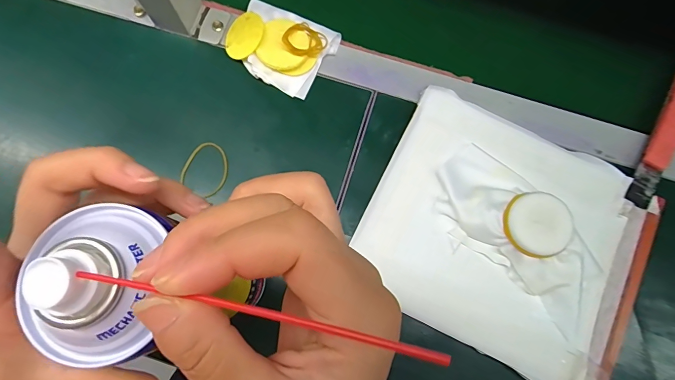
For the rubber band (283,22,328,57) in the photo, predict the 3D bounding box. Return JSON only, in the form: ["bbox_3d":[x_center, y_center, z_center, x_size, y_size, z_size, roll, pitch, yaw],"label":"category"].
[{"bbox_3d":[-0.033,-0.150,0.381,0.039,0.011,0.035,28,80,7],"label":"rubber band"}]

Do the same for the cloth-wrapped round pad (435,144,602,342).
[{"bbox_3d":[0.159,0.035,0.333,0.164,0.025,0.083,41,82,9],"label":"cloth-wrapped round pad"}]

